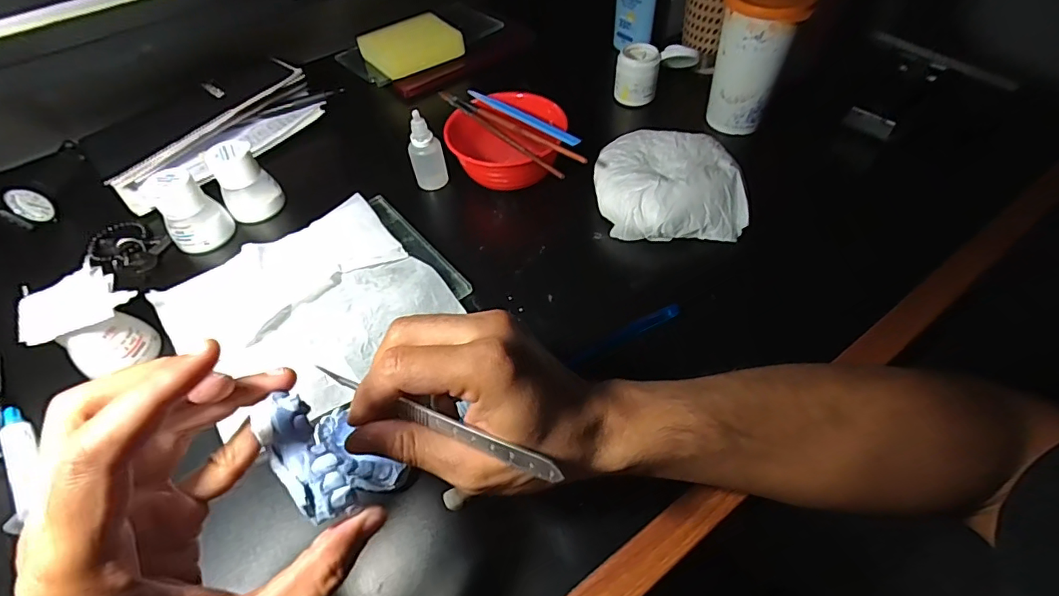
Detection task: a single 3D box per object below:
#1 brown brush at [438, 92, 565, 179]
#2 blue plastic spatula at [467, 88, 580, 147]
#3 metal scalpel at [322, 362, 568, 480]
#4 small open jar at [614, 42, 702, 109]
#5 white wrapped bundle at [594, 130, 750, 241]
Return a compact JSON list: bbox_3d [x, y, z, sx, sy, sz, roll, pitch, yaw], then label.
[{"bbox_3d":[-0.029,-0.149,0.447,0.006,0.005,0.173,-35,59,-22],"label":"brown brush"},{"bbox_3d":[-0.008,-0.169,0.464,0.137,0.005,0.010,34,62,25],"label":"blue plastic spatula"},{"bbox_3d":[-0.046,0.059,0.243,0.131,0.010,0.006,19,56,16],"label":"metal scalpel"},{"bbox_3d":[0.136,-0.242,0.544,0.081,0.053,0.040,12,54,12],"label":"small open jar"},{"bbox_3d":[0.121,-0.103,0.441,0.120,0.037,0.110,0,53,3],"label":"white wrapped bundle"}]

